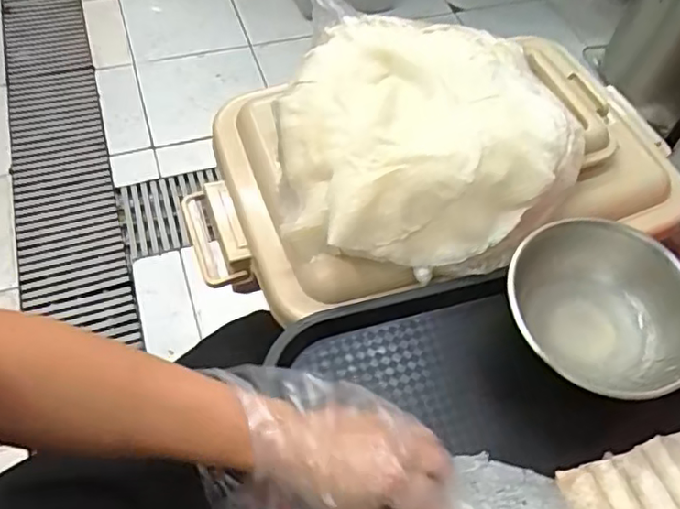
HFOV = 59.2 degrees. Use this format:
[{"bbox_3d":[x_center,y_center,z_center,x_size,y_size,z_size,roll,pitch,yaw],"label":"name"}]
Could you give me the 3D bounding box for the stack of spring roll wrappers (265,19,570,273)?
[{"bbox_3d":[0.074,-0.105,0.557,0.255,0.092,0.232,-2,56,-5],"label":"stack of spring roll wrappers"}]

